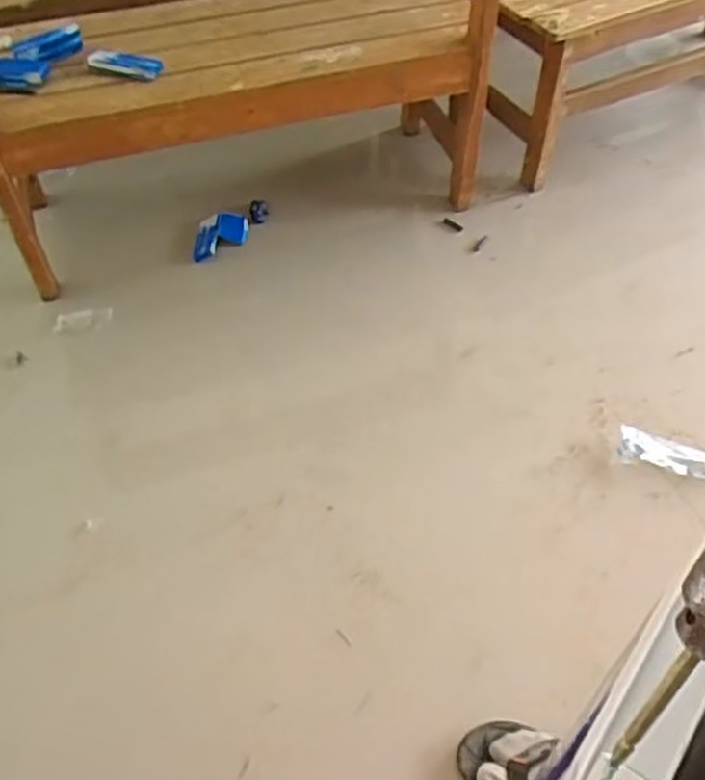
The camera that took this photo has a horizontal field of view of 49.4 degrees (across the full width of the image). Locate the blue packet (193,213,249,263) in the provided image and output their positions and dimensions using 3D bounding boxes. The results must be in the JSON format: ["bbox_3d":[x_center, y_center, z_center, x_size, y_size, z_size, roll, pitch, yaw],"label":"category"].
[{"bbox_3d":[-0.305,-0.349,1.766,0.114,0.049,0.138,8,51,5],"label":"blue packet"}]

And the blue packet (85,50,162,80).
[{"bbox_3d":[-0.440,-0.631,1.478,0.136,0.022,0.060,11,52,8],"label":"blue packet"}]

